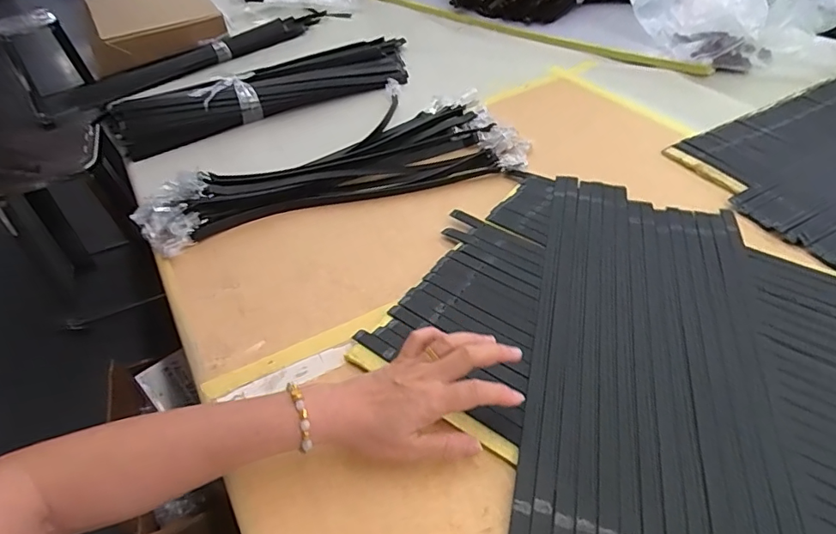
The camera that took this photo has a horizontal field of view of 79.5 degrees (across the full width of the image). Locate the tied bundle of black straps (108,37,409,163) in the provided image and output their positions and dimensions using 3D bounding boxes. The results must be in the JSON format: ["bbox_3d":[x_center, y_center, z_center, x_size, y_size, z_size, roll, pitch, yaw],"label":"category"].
[{"bbox_3d":[-0.245,-0.341,0.931,0.596,0.071,0.145,-33,50,-23],"label":"tied bundle of black straps"}]

